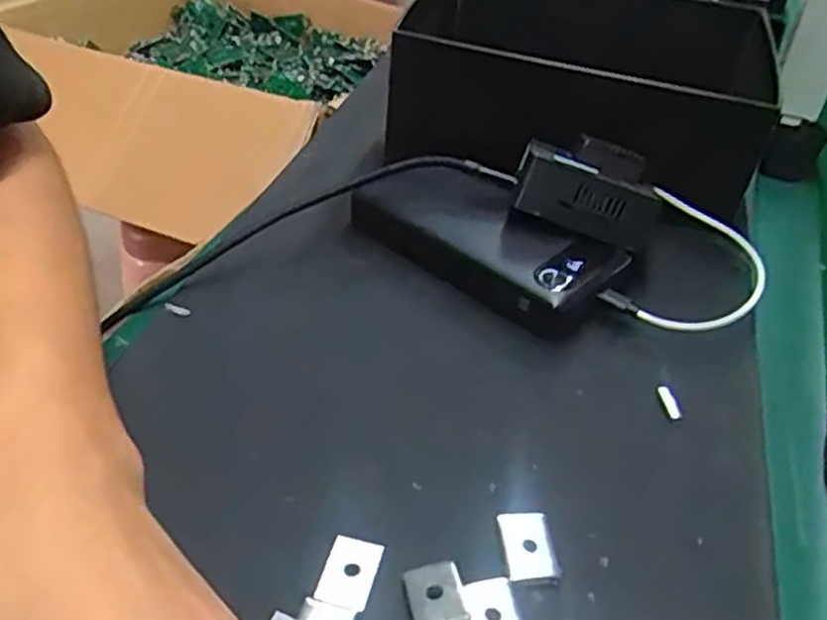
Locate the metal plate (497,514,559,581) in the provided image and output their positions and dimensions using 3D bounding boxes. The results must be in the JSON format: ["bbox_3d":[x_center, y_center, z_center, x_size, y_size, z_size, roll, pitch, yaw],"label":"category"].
[{"bbox_3d":[0.044,0.092,0.294,0.019,0.006,0.026,-3,41,-7],"label":"metal plate"}]

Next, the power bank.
[{"bbox_3d":[0.039,-0.042,0.430,0.151,0.035,0.070,29,47,27],"label":"power bank"}]

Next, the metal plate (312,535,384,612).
[{"bbox_3d":[-0.024,0.098,0.280,0.019,0.004,0.027,12,41,10],"label":"metal plate"}]

